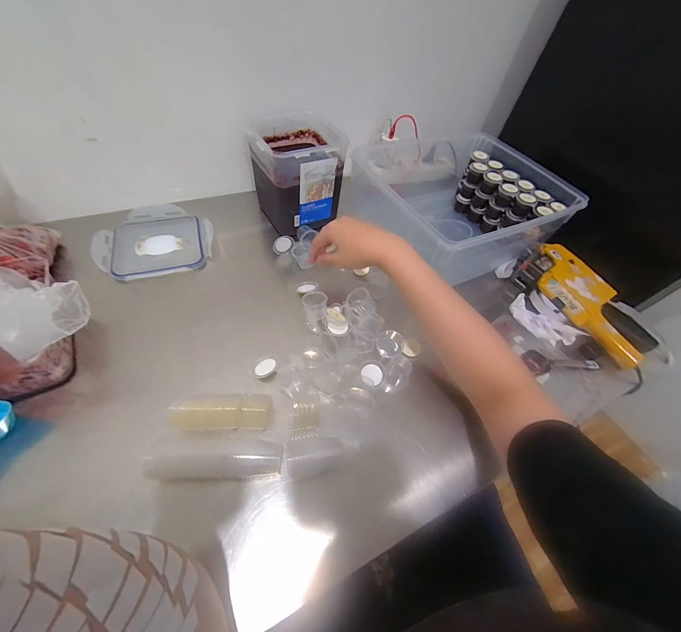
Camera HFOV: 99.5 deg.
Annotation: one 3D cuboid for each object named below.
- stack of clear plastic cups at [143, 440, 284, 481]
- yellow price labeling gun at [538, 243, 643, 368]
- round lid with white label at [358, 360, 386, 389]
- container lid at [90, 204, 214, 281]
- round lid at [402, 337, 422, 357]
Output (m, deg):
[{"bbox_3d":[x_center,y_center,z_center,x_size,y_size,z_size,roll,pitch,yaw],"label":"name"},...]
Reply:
[{"bbox_3d":[-0.135,0.162,0.317,0.137,0.033,0.033,-2,55,-7],"label":"stack of clear plastic cups"},{"bbox_3d":[0.422,-0.026,0.503,0.123,0.046,0.238,-14,57,-15],"label":"yellow price labeling gun"},{"bbox_3d":[0.045,0.082,0.407,0.037,0.012,0.035,3,54,-4],"label":"round lid with white label"},{"bbox_3d":[-0.330,-0.140,0.515,0.182,0.023,0.170,-16,60,-23],"label":"container lid"},{"bbox_3d":[0.110,0.047,0.444,0.026,0.005,0.033,18,55,8],"label":"round lid"}]

